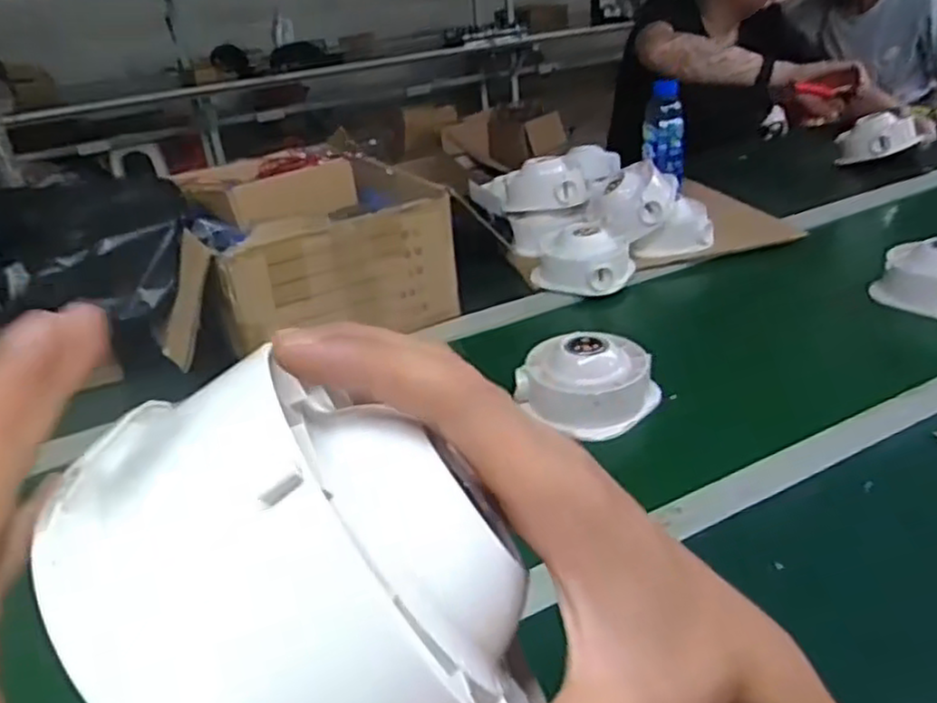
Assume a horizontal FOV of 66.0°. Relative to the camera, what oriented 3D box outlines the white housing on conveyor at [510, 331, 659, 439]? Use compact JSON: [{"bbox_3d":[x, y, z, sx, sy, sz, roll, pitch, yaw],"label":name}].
[{"bbox_3d":[0.133,0.029,0.776,0.121,0.073,0.111,-24,34,-30],"label":"white housing on conveyor"}]

